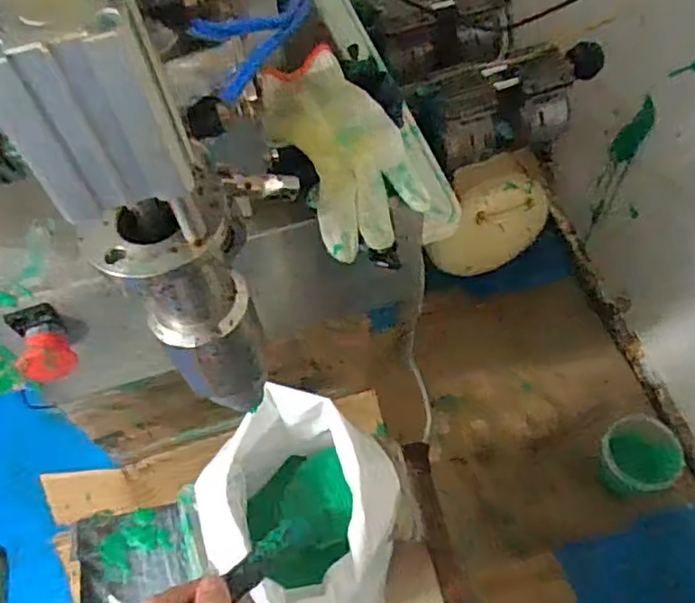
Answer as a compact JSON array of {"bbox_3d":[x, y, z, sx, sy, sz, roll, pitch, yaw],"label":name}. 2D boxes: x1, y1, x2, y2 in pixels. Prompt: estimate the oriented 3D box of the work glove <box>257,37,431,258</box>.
[{"bbox_3d":[-0.009,-0.115,0.477,0.092,0.068,0.153,-27,59,-14],"label":"work glove"}]

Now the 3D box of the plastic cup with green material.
[{"bbox_3d":[0.541,0.295,1.189,0.138,0.125,0.140,-1,56,2],"label":"plastic cup with green material"}]

